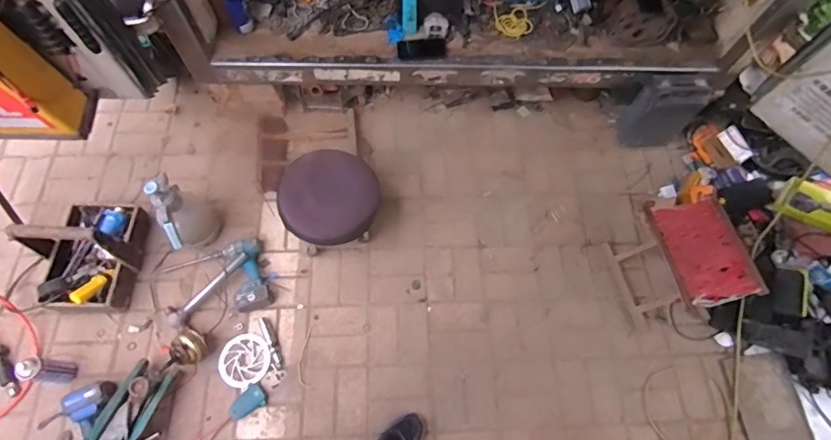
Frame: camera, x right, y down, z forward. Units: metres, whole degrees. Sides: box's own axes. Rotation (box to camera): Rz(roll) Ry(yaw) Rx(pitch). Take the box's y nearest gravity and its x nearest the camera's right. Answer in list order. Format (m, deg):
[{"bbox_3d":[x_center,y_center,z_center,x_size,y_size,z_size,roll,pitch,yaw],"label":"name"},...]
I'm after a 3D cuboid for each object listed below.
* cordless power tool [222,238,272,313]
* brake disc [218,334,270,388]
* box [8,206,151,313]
[{"bbox_3d":[-0.558,0.178,1.421,0.119,0.080,0.243,-21,69,-11],"label":"cordless power tool"},{"bbox_3d":[-0.540,0.442,1.347,0.152,0.007,0.155,1,67,-2],"label":"brake disc"},{"bbox_3d":[-1.067,0.093,1.344,0.302,0.277,0.334,0,67,-2],"label":"box"}]

